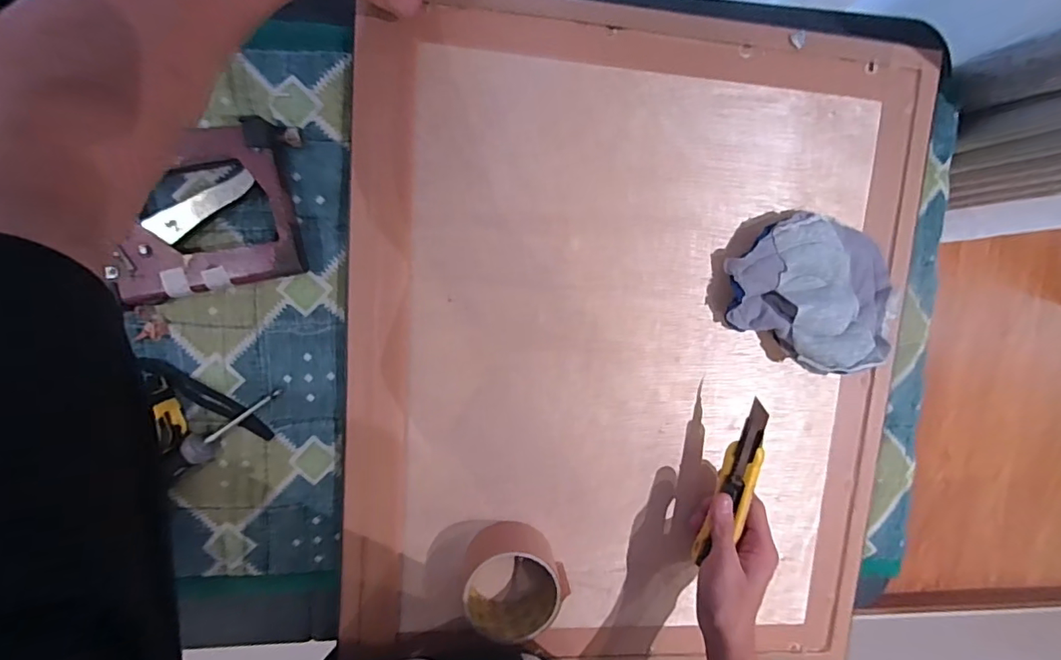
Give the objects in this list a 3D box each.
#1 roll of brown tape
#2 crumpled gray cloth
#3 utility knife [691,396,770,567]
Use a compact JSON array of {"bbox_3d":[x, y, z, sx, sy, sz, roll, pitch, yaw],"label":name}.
[{"bbox_3d":[-0.016,0.224,0.438,0.080,0.048,0.084,-1,98,-6],"label":"roll of brown tape"},{"bbox_3d":[0.252,-0.037,0.435,0.150,0.047,0.126,28,94,-9],"label":"crumpled gray cloth"},{"bbox_3d":[0.177,0.140,0.431,0.018,0.034,0.160,12,107,-8],"label":"utility knife"}]

